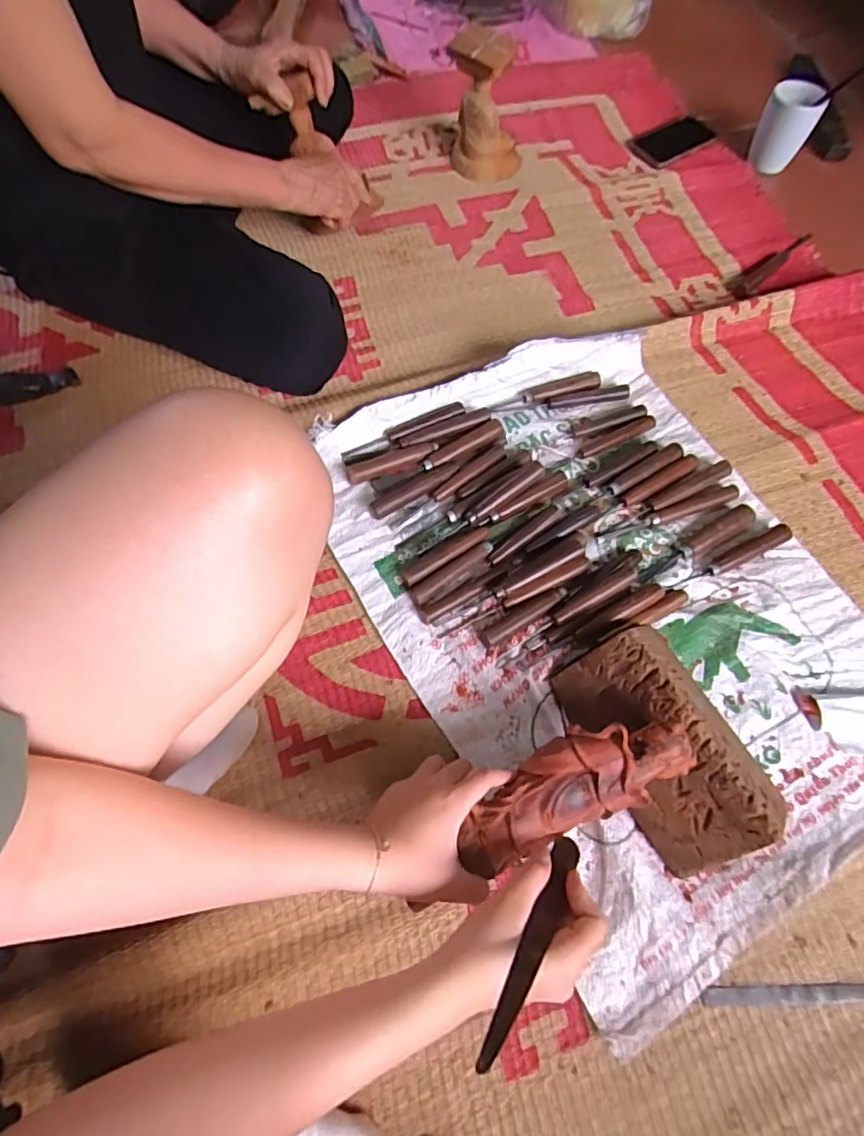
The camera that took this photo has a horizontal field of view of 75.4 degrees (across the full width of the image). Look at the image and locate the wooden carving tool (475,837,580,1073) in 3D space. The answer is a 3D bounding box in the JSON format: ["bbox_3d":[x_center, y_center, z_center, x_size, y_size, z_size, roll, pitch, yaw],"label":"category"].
[{"bbox_3d":[0.070,0.244,0.374,0.018,0.010,0.197,39,25,15],"label":"wooden carving tool"}]

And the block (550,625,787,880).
[{"bbox_3d":[0.226,0.158,0.520,0.134,0.066,0.207,-24,68,-13],"label":"block"}]

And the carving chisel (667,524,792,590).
[{"bbox_3d":[0.338,-0.008,0.627,0.157,0.020,0.018,-25,69,-14],"label":"carving chisel"}]

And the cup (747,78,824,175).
[{"bbox_3d":[0.579,-0.723,0.926,0.086,0.110,0.071,29,67,11],"label":"cup"}]

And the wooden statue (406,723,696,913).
[{"bbox_3d":[0.116,0.181,0.466,0.207,0.042,0.071,-24,68,-9],"label":"wooden statue"}]

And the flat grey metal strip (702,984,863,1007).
[{"bbox_3d":[0.309,0.361,0.472,0.160,0.006,0.015,0,65,-3],"label":"flat grey metal strip"}]

